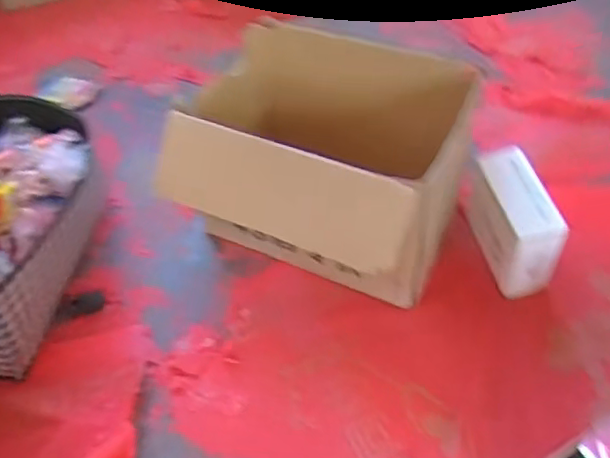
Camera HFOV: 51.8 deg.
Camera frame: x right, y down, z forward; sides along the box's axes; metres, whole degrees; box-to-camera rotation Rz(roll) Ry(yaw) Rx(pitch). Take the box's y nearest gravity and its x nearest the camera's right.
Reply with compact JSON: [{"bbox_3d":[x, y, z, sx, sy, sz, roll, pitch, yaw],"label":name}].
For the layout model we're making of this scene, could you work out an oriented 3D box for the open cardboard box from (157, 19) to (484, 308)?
[{"bbox_3d":[0.035,-0.093,0.988,0.386,0.275,0.318,17,52,18],"label":"open cardboard box"}]

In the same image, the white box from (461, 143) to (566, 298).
[{"bbox_3d":[0.316,-0.008,0.971,0.072,0.153,0.182,-11,49,-6],"label":"white box"}]

